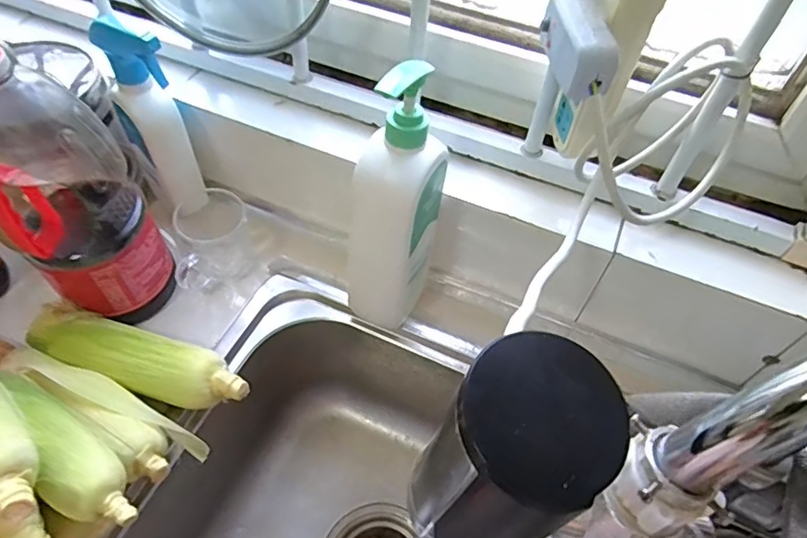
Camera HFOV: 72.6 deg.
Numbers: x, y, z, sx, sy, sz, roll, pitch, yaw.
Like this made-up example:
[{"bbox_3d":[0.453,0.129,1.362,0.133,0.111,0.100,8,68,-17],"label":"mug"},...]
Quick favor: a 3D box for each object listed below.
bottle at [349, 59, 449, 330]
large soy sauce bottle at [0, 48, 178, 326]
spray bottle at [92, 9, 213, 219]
[{"bbox_3d":[-0.009,-0.052,0.496,0.078,0.250,0.087,20,55,11],"label":"bottle"},{"bbox_3d":[-0.298,-0.069,0.488,0.105,0.297,0.108,-25,59,-21],"label":"large soy sauce bottle"},{"bbox_3d":[-0.263,-0.152,0.583,0.054,0.208,0.073,-30,60,-23],"label":"spray bottle"}]

